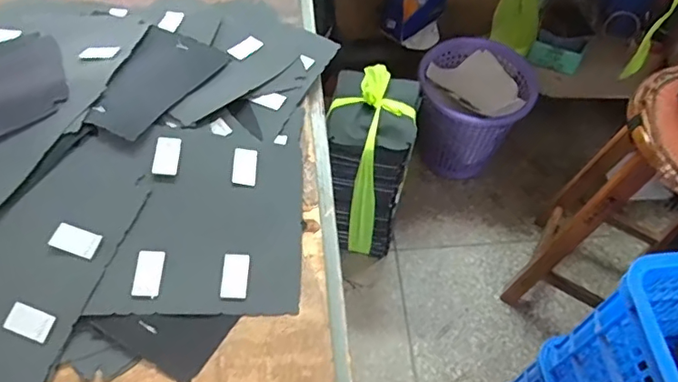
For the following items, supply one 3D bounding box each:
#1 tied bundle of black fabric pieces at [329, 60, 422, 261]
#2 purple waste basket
[{"bbox_3d":[0.063,-0.057,1.164,0.163,0.393,0.214,9,57,4],"label":"tied bundle of black fabric pieces"},{"bbox_3d":[0.329,-0.198,1.369,0.279,0.281,0.273,16,57,9],"label":"purple waste basket"}]

